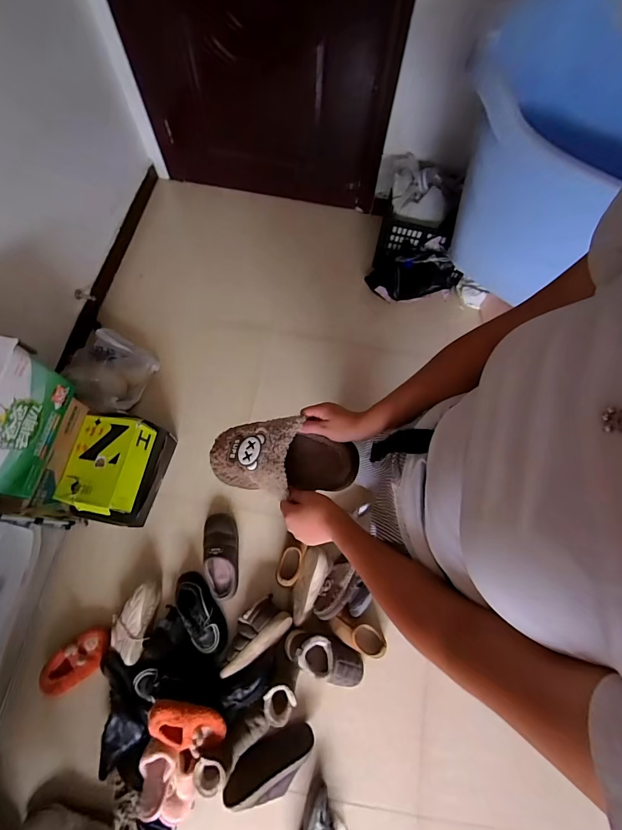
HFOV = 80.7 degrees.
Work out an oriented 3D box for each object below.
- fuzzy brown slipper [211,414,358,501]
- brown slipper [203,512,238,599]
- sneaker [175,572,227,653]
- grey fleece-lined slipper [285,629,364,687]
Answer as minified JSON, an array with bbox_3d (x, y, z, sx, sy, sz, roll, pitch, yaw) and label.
[{"bbox_3d":[-0.050,0.070,0.621,0.249,0.067,0.119,4,71,8],"label":"fuzzy brown slipper"},{"bbox_3d":[-0.324,0.503,1.315,0.123,0.088,0.292,-3,71,-3],"label":"brown slipper"},{"bbox_3d":[-0.376,0.666,1.236,0.099,0.090,0.267,-26,74,-11],"label":"sneaker"},{"bbox_3d":[0.056,0.794,1.191,0.273,0.101,0.122,27,72,-8],"label":"grey fleece-lined slipper"}]

